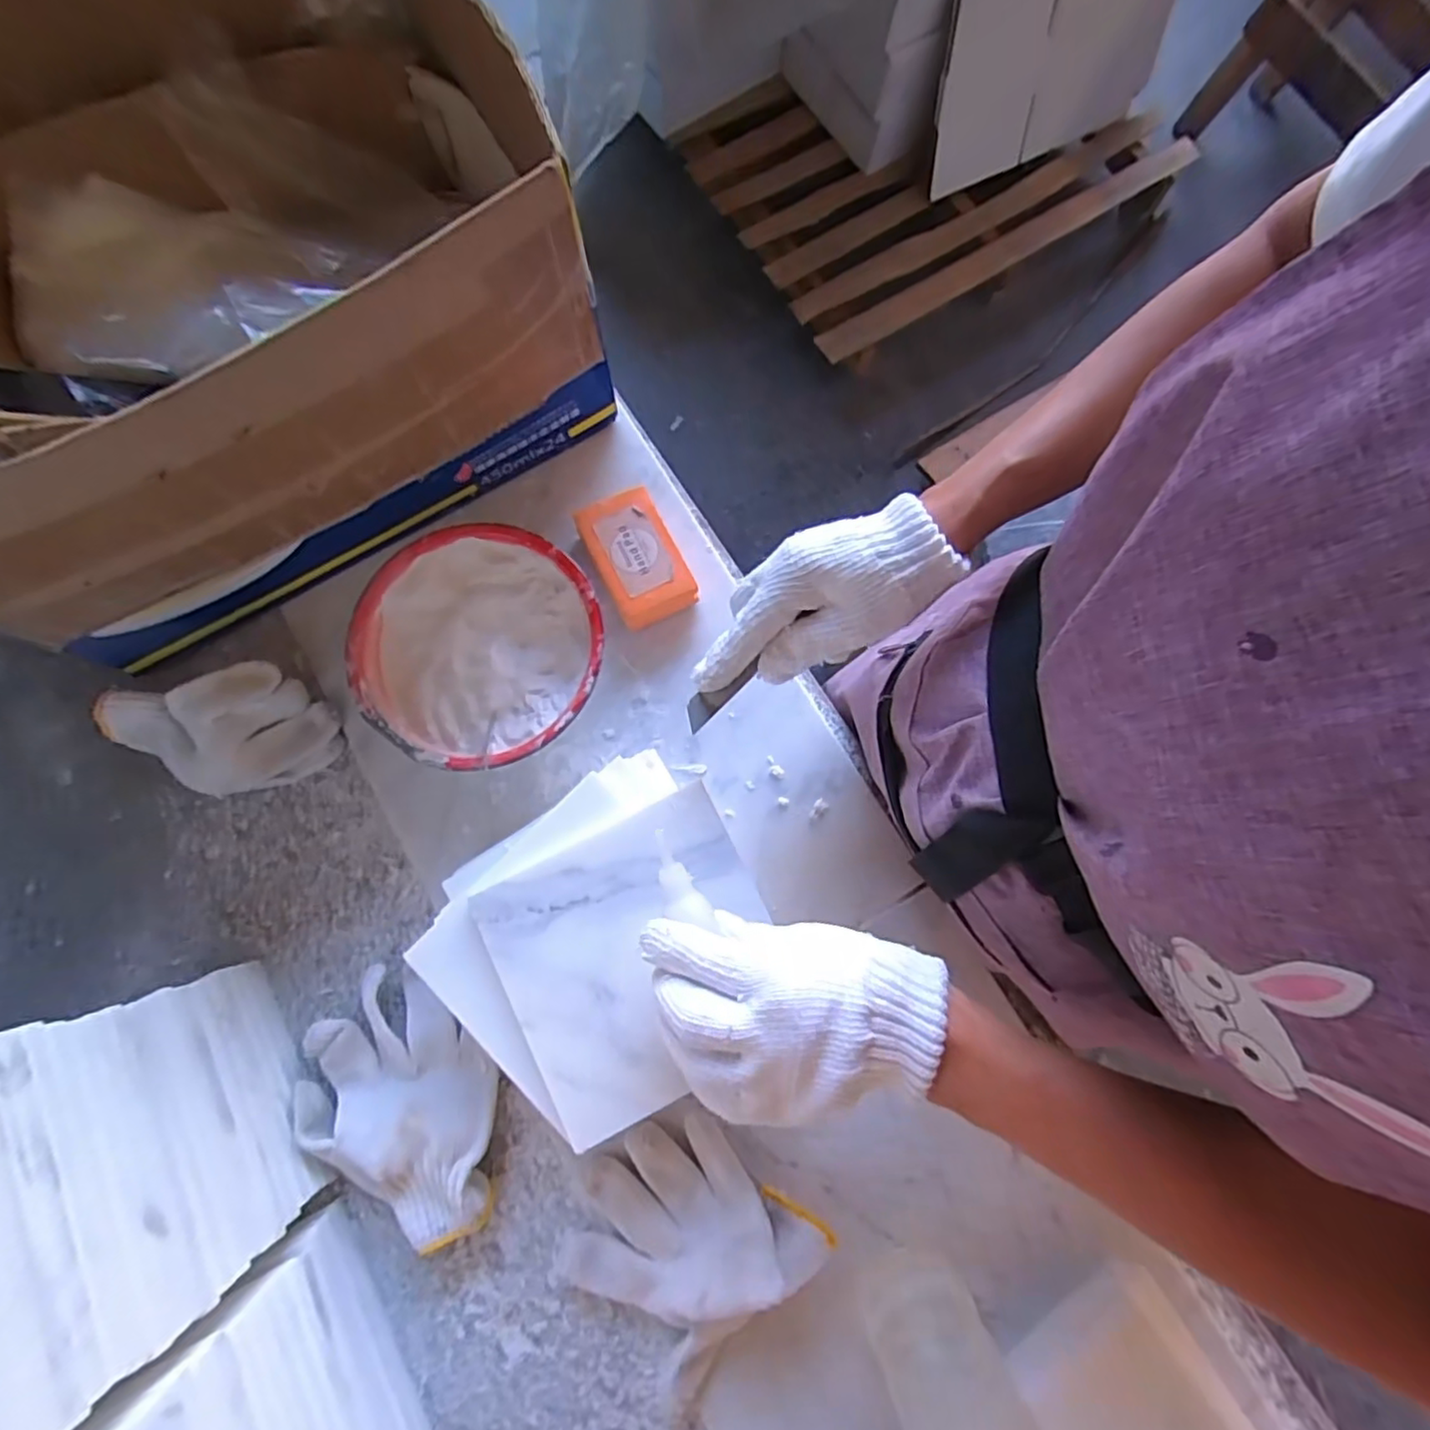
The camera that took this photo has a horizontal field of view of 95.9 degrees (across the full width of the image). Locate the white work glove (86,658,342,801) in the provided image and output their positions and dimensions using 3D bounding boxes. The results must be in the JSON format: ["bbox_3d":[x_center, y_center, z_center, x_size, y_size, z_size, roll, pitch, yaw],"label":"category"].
[{"bbox_3d":[-0.351,0.015,0.449,0.151,0.070,0.081,-9,80,-1],"label":"white work glove"}]

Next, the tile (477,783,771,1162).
[{"bbox_3d":[-0.043,0.138,0.370,0.151,0.005,0.149,-27,80,-5],"label":"tile"}]

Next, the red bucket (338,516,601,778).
[{"bbox_3d":[-0.162,-0.044,0.464,0.162,0.057,0.165,0,81,-2],"label":"red bucket"}]

